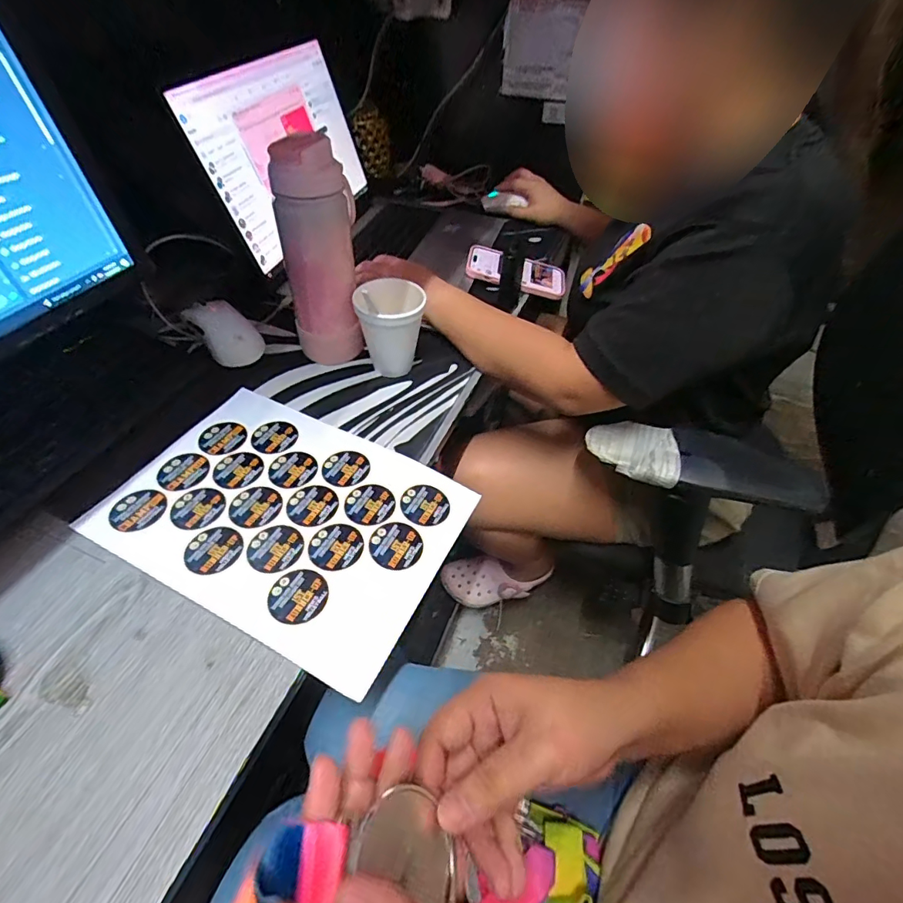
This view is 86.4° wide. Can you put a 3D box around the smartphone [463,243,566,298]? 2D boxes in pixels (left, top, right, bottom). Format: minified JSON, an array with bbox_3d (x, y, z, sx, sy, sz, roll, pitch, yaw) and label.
[{"bbox_3d":[0.098,-0.270,0.719,0.150,0.011,0.069,12,57,-8],"label":"smartphone"}]

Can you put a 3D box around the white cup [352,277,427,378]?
[{"bbox_3d":[-0.067,-0.137,0.546,0.070,0.103,0.078,8,47,3],"label":"white cup"}]

